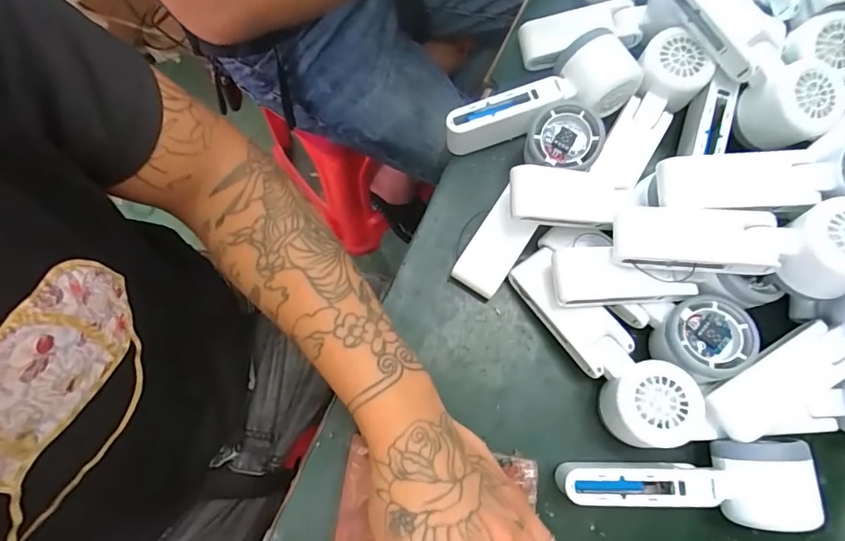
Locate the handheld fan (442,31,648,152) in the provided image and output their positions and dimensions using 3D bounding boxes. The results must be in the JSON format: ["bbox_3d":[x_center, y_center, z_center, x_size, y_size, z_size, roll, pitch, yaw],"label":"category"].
[{"bbox_3d":[0.102,-0.149,0.411,0.176,0.047,0.056,-20,77,-6],"label":"handheld fan"}]

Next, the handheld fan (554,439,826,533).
[{"bbox_3d":[0.177,0.143,0.338,0.157,0.053,0.054,3,76,0],"label":"handheld fan"}]

